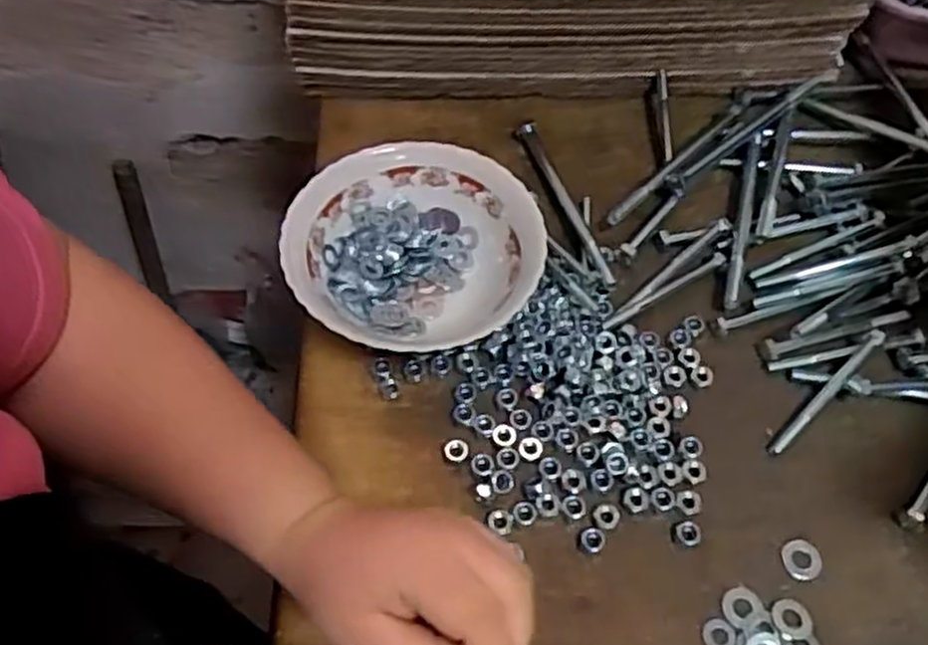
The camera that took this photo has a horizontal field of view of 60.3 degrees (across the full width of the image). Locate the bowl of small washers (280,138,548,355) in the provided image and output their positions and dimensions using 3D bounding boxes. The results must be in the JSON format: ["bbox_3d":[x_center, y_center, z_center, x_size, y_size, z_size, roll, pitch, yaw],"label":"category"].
[{"bbox_3d":[-0.029,-0.043,0.471,0.140,0.049,0.127,-7,57,-6],"label":"bowl of small washers"}]

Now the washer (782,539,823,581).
[{"bbox_3d":[0.170,0.119,0.402,0.019,0.005,0.020,1,57,-1],"label":"washer"}]

